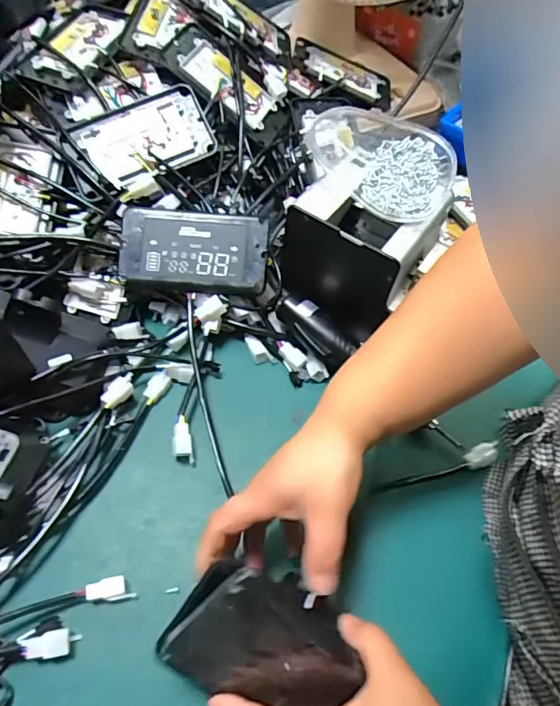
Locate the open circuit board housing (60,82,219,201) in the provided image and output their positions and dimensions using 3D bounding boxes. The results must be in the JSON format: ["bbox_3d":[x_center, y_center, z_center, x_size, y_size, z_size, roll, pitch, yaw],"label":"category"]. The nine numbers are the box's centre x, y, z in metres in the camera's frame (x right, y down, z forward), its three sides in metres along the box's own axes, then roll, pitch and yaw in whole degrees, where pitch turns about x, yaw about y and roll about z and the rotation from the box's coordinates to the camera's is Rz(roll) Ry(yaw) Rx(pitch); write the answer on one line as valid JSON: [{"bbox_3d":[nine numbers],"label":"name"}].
[{"bbox_3d":[-0.156,-0.235,0.542,0.156,0.015,0.089,-23,82,-6],"label":"open circuit board housing"}]

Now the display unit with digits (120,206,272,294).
[{"bbox_3d":[-0.091,-0.108,0.518,0.151,0.013,0.084,5,83,0],"label":"display unit with digits"}]

